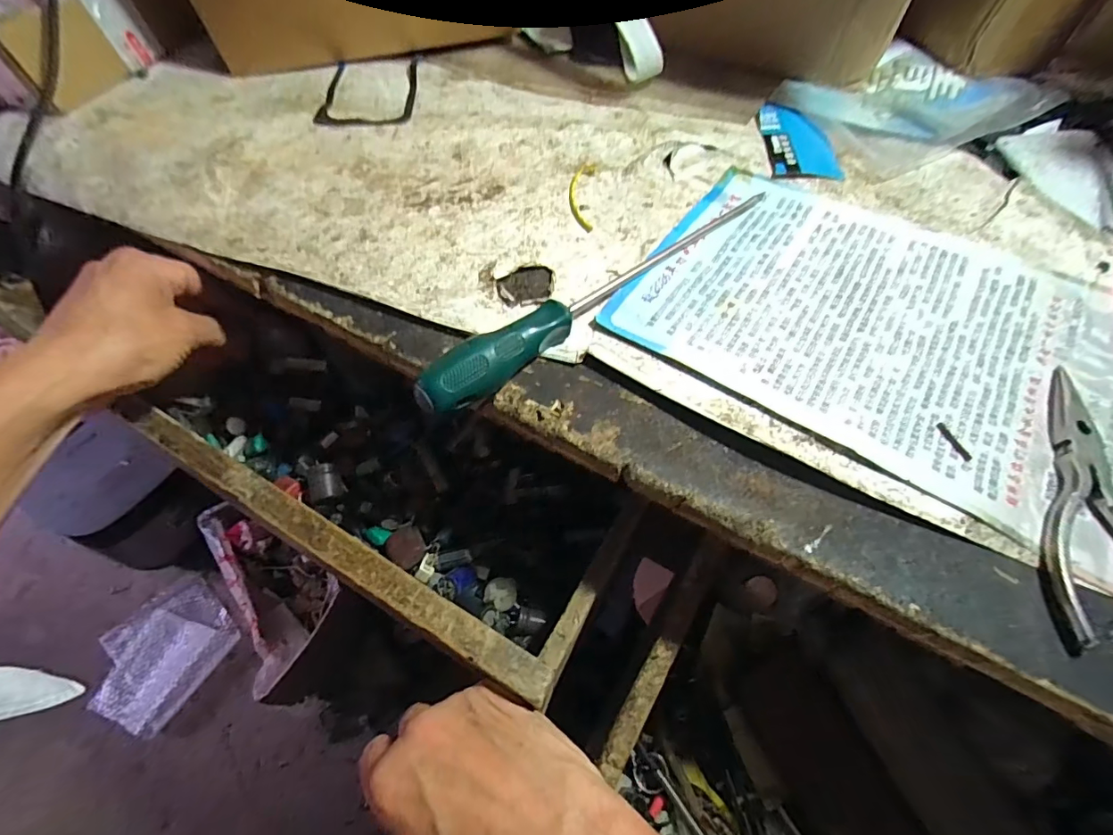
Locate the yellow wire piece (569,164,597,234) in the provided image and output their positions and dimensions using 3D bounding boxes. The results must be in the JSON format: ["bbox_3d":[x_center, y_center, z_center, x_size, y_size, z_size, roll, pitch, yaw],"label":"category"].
[{"bbox_3d":[0.019,-0.163,0.367,0.019,0.004,0.082,4,60,2],"label":"yellow wire piece"}]

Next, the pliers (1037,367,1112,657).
[{"bbox_3d":[0.258,0.040,0.243,0.048,0.008,0.152,17,61,9],"label":"pliers"}]

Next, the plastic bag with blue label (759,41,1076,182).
[{"bbox_3d":[0.271,-0.254,0.405,0.228,0.018,0.134,-16,61,-10],"label":"plastic bag with blue label"}]

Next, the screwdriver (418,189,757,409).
[{"bbox_3d":[0.038,-0.084,0.298,0.276,0.032,0.025,-38,67,-20],"label":"screwdriver"}]

